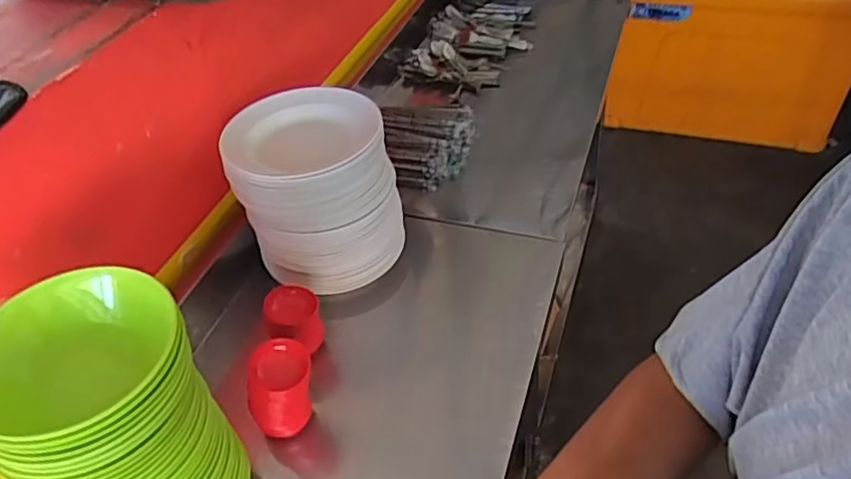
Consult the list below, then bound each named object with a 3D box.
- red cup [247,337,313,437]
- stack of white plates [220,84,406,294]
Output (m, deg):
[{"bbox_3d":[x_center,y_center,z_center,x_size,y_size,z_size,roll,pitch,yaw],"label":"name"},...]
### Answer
[{"bbox_3d":[-0.177,0.182,0.778,0.084,0.118,0.070,-15,43,-10],"label":"red cup"},{"bbox_3d":[-0.159,-0.076,0.969,0.220,0.227,0.203,-12,43,-6],"label":"stack of white plates"}]

